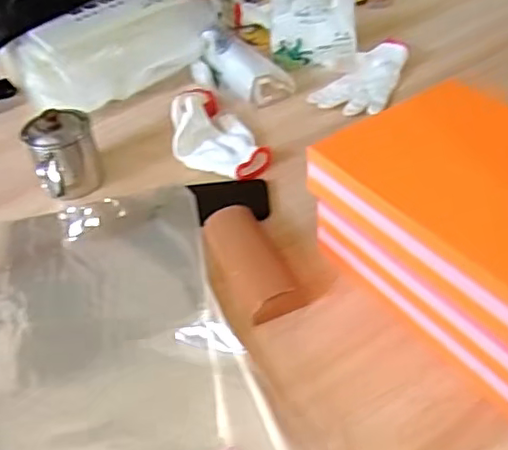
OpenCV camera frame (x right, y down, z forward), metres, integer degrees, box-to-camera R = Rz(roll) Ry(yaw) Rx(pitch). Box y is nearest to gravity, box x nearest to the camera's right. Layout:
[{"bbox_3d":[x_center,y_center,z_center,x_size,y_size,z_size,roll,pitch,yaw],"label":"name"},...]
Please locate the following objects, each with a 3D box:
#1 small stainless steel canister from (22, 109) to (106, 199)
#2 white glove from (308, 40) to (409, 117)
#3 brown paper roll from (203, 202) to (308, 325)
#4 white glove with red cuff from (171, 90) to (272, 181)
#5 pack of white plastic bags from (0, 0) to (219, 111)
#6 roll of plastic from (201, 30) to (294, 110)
[{"bbox_3d":[-0.252,-0.095,0.821,0.087,0.096,0.092,-22,44,-17],"label":"small stainless steel canister"},{"bbox_3d":[0.170,-0.238,0.971,0.113,0.032,0.183,17,47,24],"label":"white glove"},{"bbox_3d":[-0.003,0.039,0.688,0.057,0.033,0.163,-19,43,-13],"label":"brown paper roll"},{"bbox_3d":[-0.064,-0.138,0.881,0.112,0.044,0.217,-18,43,-12],"label":"white glove with red cuff"},{"bbox_3d":[-0.226,-0.295,1.030,0.330,0.103,0.196,-28,46,-22],"label":"pack of white plastic bags"},{"bbox_3d":[-0.020,-0.258,0.982,0.082,0.049,0.181,-32,60,-25],"label":"roll of plastic"}]

